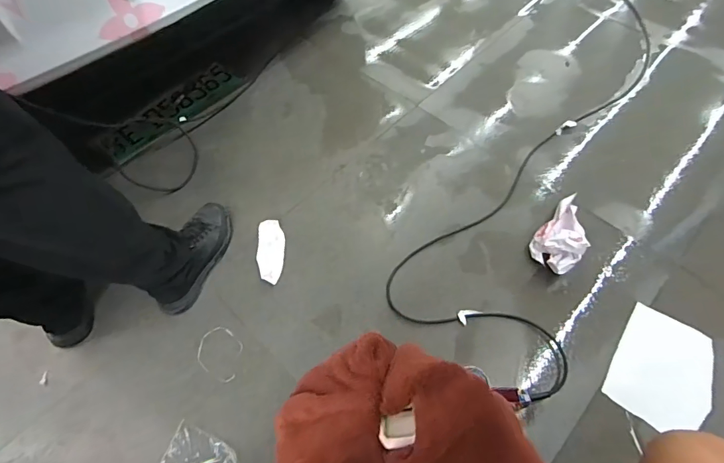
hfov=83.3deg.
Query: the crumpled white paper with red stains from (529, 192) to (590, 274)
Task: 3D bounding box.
[{"bbox_3d":[0.478,0.008,0.959,0.107,0.059,0.190,37,67,21],"label":"crumpled white paper with red stains"}]

